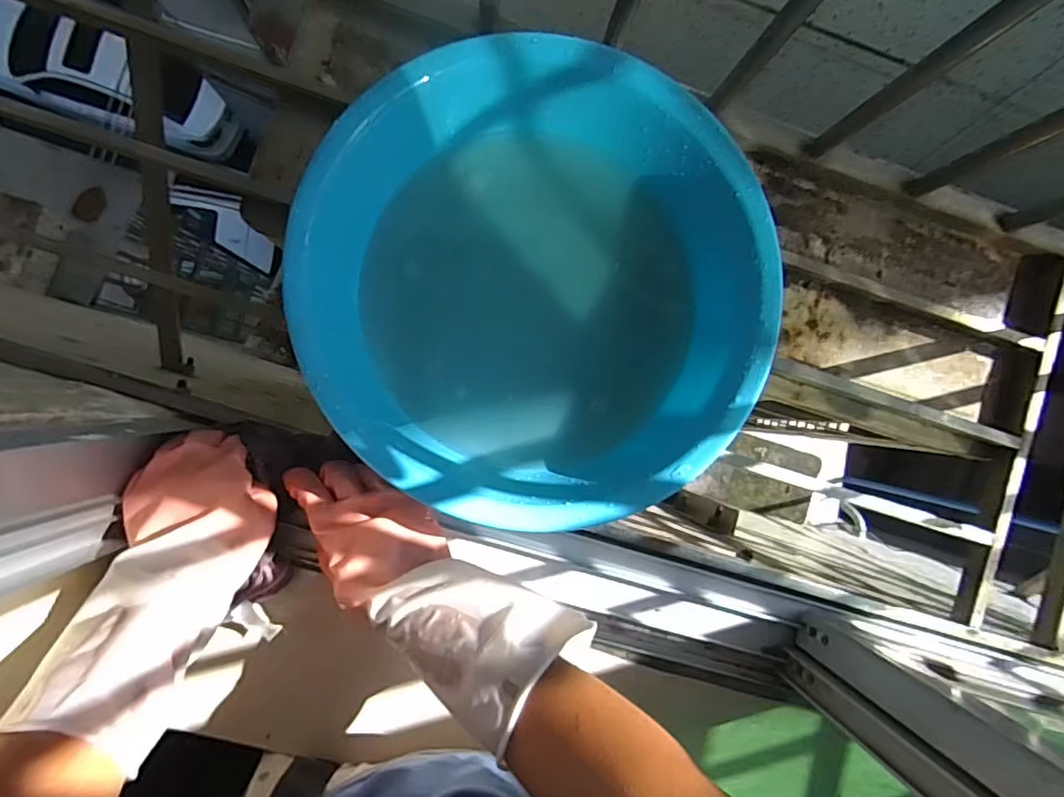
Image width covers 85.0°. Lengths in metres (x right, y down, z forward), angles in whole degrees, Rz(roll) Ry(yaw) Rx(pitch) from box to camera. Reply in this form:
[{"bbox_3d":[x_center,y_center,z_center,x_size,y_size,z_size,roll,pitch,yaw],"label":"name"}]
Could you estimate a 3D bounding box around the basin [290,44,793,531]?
[{"bbox_3d":[0.002,-0.077,0.436,0.320,0.104,0.314,0,90,-6],"label":"basin"}]

